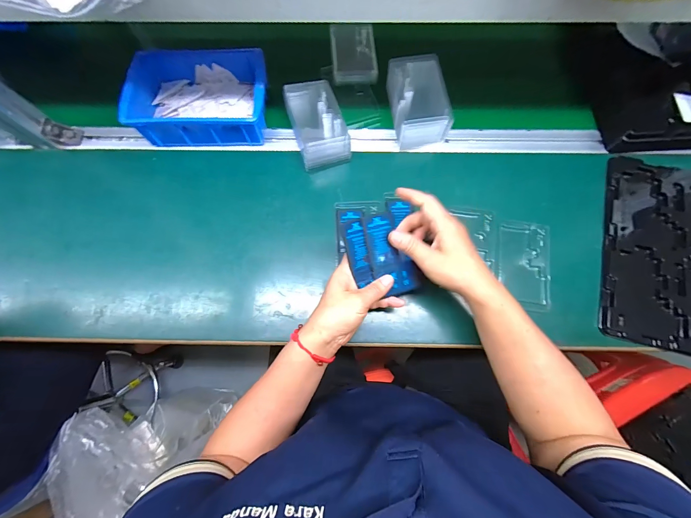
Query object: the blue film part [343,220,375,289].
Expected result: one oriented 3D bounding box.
[{"bbox_3d":[0.016,-0.008,0.362,0.025,0.009,0.078,-13,100,-1],"label":"blue film part"}]

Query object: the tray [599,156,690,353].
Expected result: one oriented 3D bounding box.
[{"bbox_3d":[0.482,-0.005,0.431,0.210,0.021,0.271,13,75,4],"label":"tray"}]

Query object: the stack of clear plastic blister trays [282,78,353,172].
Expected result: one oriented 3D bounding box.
[{"bbox_3d":[-0.044,-0.209,0.469,0.076,0.044,0.136,-18,77,-3],"label":"stack of clear plastic blister trays"}]

